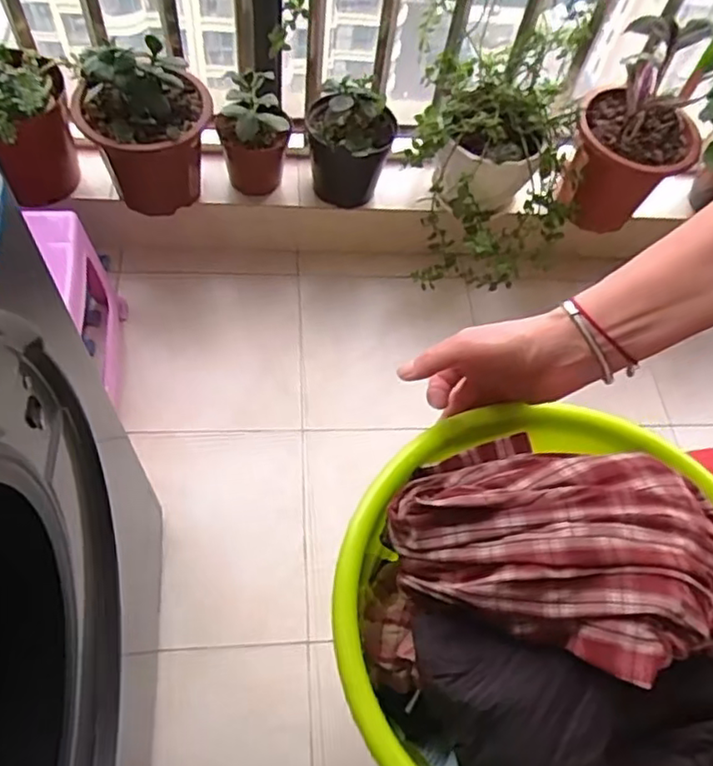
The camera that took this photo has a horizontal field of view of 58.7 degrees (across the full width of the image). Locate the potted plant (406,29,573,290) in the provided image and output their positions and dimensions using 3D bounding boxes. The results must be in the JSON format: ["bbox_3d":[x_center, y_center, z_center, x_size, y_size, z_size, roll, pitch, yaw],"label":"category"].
[{"bbox_3d":[0.212,-0.333,1.028,0.248,0.265,0.275,-6,64,-6],"label":"potted plant"}]

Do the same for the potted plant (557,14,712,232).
[{"bbox_3d":[0.426,-0.378,0.964,0.183,0.280,0.175,28,65,11],"label":"potted plant"}]

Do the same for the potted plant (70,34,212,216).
[{"bbox_3d":[-0.297,-0.362,0.910,0.179,0.237,0.150,-17,65,-12],"label":"potted plant"}]

